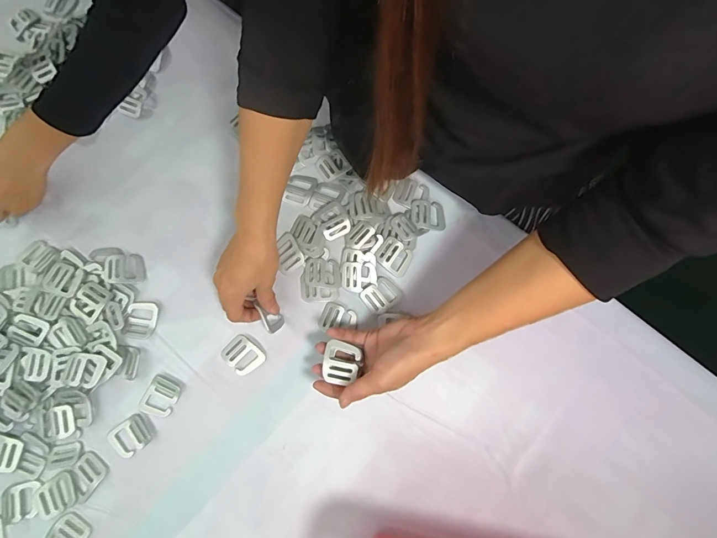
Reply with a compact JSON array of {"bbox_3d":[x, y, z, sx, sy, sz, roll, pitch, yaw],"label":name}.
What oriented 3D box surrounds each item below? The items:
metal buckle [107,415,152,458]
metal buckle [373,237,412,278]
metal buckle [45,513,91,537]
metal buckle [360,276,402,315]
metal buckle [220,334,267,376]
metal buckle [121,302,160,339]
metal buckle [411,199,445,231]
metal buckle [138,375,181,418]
[{"bbox_3d":[-0.271,0.199,0.455,0.043,0.004,0.039,-39,81,-8],"label":"metal buckle"},{"bbox_3d":[0.045,-0.016,0.493,0.043,0.008,0.040,32,79,6],"label":"metal buckle"},{"bbox_3d":[-0.328,0.301,0.430,0.041,0.004,0.047,30,79,6],"label":"metal buckle"},{"bbox_3d":[0.028,0.033,0.488,0.045,0.005,0.039,-43,81,-9],"label":"metal buckle"},{"bbox_3d":[-0.143,0.106,0.475,0.050,0.007,0.039,37,80,7],"label":"metal buckle"},{"bbox_3d":[-0.277,0.065,0.489,0.041,0.006,0.046,8,78,1],"label":"metal buckle"},{"bbox_3d":[0.092,-0.073,0.508,0.045,0.004,0.041,4,78,0],"label":"metal buckle"},{"bbox_3d":[-0.240,0.156,0.466,0.040,0.004,0.045,26,79,5],"label":"metal buckle"}]

